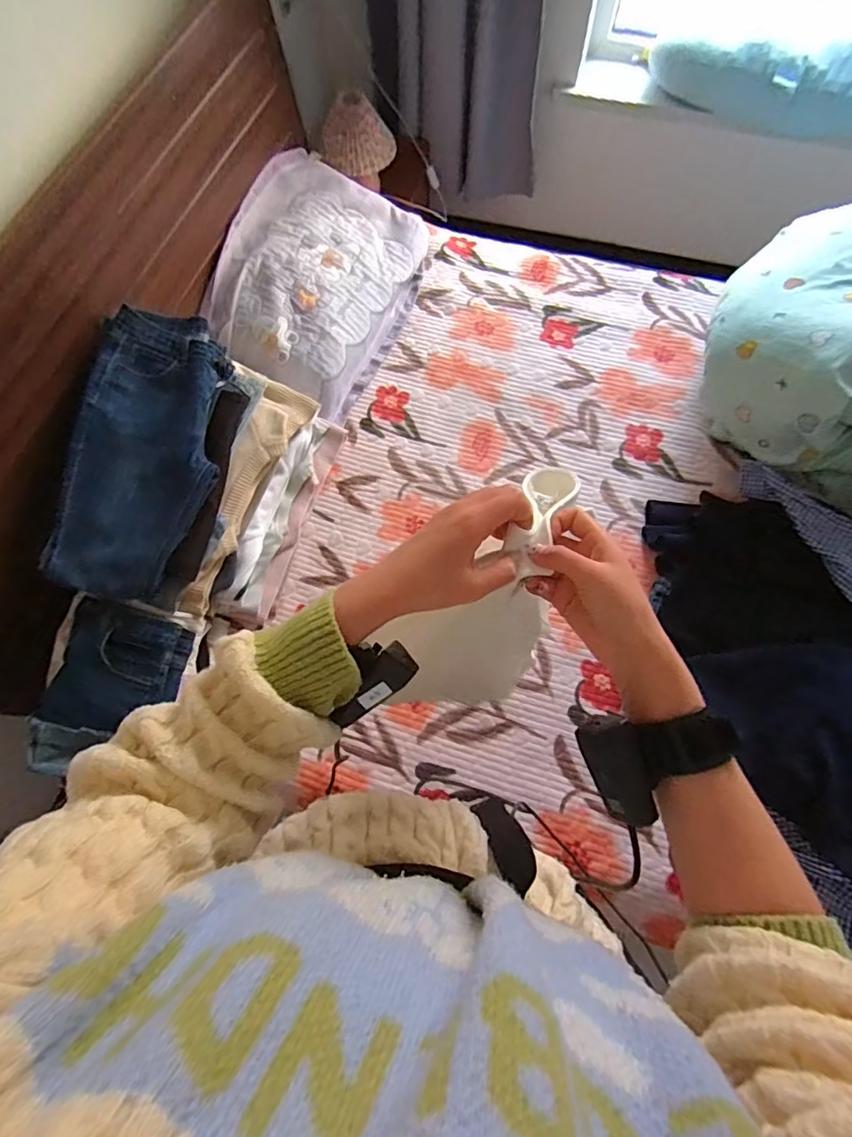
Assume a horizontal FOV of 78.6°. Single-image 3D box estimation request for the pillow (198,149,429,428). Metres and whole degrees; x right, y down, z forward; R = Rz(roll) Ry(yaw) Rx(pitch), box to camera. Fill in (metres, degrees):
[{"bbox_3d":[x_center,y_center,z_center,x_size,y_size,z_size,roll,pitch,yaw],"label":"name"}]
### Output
[{"bbox_3d":[-0.254,-0.702,1.264,0.401,0.171,0.638,20,72,8],"label":"pillow"}]

